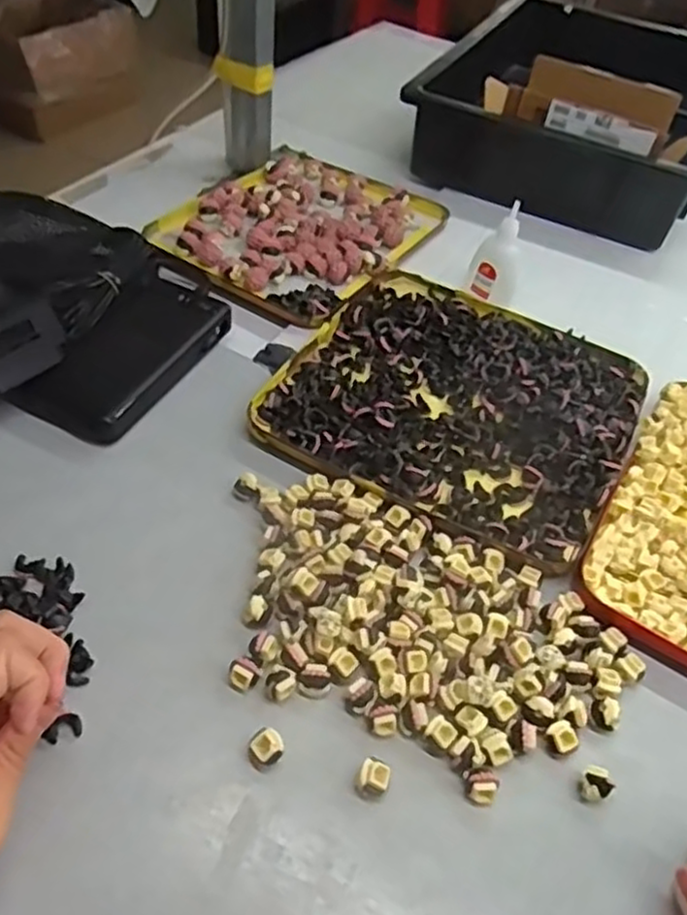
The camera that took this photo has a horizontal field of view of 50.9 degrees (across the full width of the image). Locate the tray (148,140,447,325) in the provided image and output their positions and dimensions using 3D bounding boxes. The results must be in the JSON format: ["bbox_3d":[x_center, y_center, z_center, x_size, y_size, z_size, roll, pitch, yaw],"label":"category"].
[{"bbox_3d":[-0.039,-0.221,0.688,0.205,0.020,0.254,26,49,19],"label":"tray"}]

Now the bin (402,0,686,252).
[{"bbox_3d":[0.287,-0.413,0.854,0.297,0.124,0.418,22,47,15],"label":"bin"}]

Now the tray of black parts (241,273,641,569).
[{"bbox_3d":[0.088,-0.050,0.534,0.239,0.017,0.241,23,48,16],"label":"tray of black parts"}]

